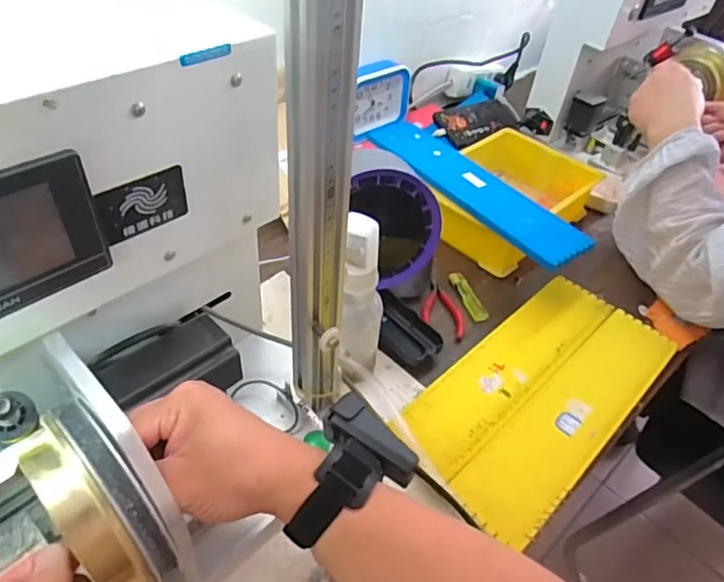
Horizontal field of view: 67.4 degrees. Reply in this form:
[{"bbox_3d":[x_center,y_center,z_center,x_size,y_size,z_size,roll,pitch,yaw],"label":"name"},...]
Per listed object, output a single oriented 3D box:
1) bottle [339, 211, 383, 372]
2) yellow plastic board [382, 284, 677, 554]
[{"bbox_3d":[0.000,0.010,0.515,0.038,0.174,0.043,7,45,0],"label":"bottle"},{"bbox_3d":[0.194,0.101,0.588,0.157,0.007,0.327,37,52,27],"label":"yellow plastic board"}]

